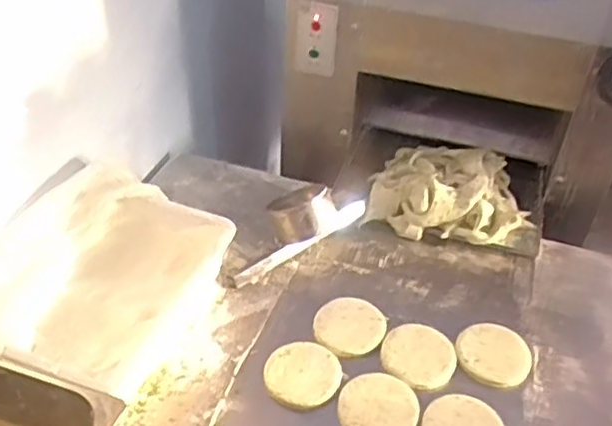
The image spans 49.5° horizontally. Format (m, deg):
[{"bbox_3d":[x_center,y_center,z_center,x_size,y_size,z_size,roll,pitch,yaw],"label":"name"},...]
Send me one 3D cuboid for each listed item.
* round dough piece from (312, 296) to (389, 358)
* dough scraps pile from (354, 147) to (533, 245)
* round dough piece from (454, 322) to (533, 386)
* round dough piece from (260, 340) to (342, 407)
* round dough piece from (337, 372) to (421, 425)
[{"bbox_3d":[0.061,0.154,0.910,0.091,0.011,0.099,2,39,-2],"label":"round dough piece"},{"bbox_3d":[0.235,-0.041,1.108,0.241,0.080,0.199,11,40,9],"label":"dough scraps pile"},{"bbox_3d":[0.249,0.187,0.883,0.094,0.018,0.105,18,41,17],"label":"round dough piece"},{"bbox_3d":[-0.003,0.203,0.841,0.096,0.010,0.088,2,39,-2],"label":"round dough piece"},{"bbox_3d":[0.088,0.232,0.802,0.092,0.005,0.091,2,39,-2],"label":"round dough piece"}]

